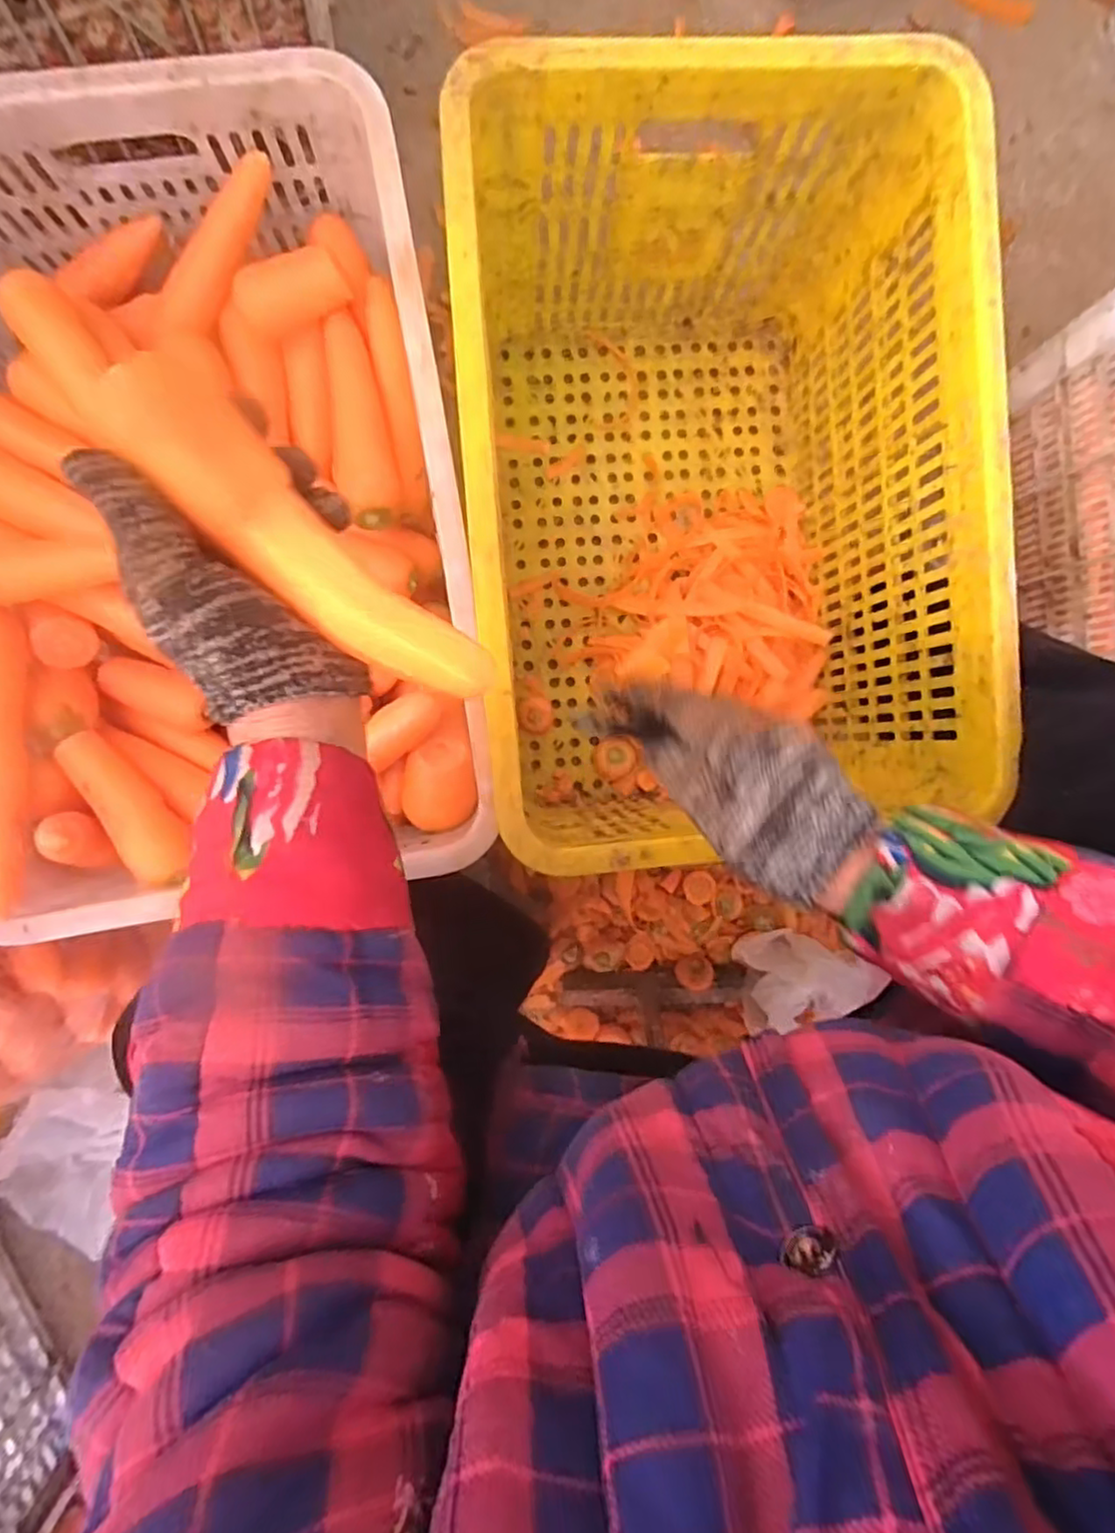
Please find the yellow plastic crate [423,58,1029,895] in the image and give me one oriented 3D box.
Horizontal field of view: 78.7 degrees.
[{"bbox_3d":[0.113,-0.209,0.591,0.358,0.293,0.514,-4,92,-4],"label":"yellow plastic crate"}]

